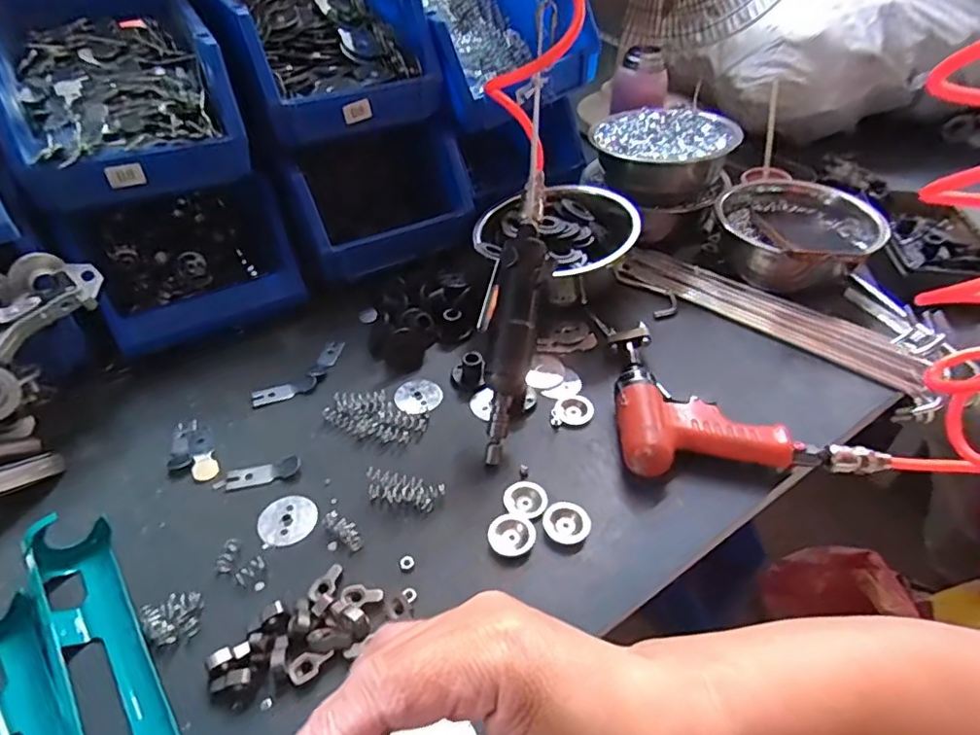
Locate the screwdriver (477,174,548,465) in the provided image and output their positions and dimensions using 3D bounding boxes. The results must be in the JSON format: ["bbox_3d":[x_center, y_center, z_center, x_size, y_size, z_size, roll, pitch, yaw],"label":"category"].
[{"bbox_3d":[0.019,-0.045,0.526,0.056,0.041,0.257,7,86,10],"label":"screwdriver"}]

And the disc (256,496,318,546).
[{"bbox_3d":[-0.165,0.124,0.481,0.046,0.004,0.044,-1,42,1],"label":"disc"}]

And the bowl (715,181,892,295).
[{"bbox_3d":[0.362,-0.154,0.712,0.187,0.086,0.170,-1,42,1],"label":"bowl"}]

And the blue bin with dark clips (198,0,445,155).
[{"bbox_3d":[-0.231,-0.408,0.727,0.200,0.121,0.359,-23,46,-22],"label":"blue bin with dark clips"}]

